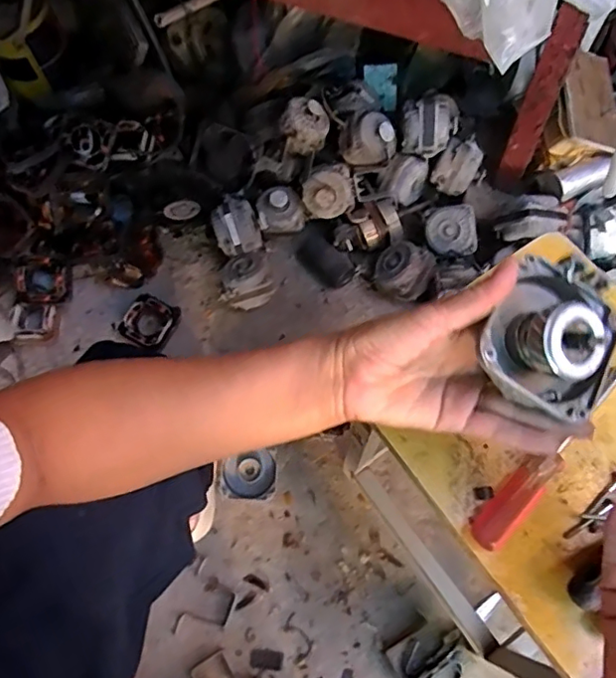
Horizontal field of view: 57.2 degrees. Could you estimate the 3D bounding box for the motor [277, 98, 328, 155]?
[{"bbox_3d":[-0.006,-0.351,0.940,0.073,0.060,0.083,15,69,9],"label":"motor"}]

